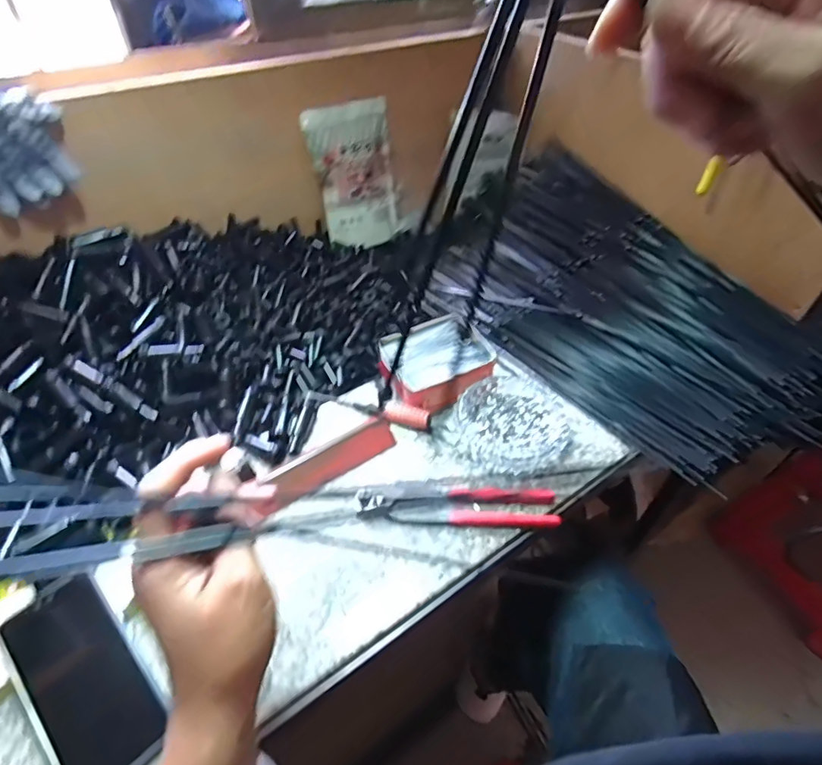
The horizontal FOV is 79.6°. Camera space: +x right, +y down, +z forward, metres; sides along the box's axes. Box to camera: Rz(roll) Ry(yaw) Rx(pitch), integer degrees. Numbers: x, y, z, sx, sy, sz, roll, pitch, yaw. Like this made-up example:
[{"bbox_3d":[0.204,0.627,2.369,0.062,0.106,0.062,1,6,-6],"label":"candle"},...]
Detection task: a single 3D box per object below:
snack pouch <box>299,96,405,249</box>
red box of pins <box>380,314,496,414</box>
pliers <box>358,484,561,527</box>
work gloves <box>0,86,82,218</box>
[{"bbox_3d":[-0.079,-0.334,0.801,0.152,0.214,0.036,-32,42,-25],"label":"snack pouch"},{"bbox_3d":[0.035,-0.027,0.604,0.130,0.033,0.113,-21,49,-20],"label":"red box of pins"},{"bbox_3d":[0.047,0.120,0.490,0.192,0.017,0.043,2,46,1],"label":"pliers"},{"bbox_3d":[-0.447,-0.252,0.546,0.129,0.101,0.066,-32,54,-28],"label":"work gloves"}]

